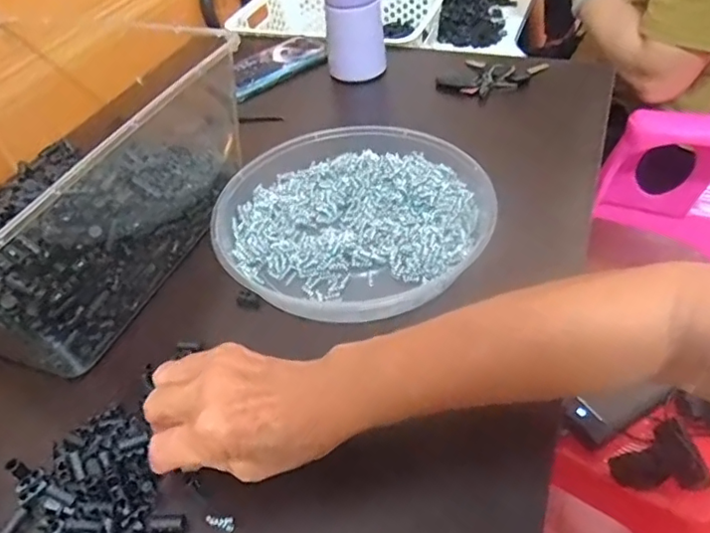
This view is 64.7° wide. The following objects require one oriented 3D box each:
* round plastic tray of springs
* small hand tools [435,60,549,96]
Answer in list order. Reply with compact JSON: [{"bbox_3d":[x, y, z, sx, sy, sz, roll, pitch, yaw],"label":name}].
[{"bbox_3d":[-0.001,-0.046,0.493,0.232,0.033,0.210,-5,45,1],"label":"round plastic tray of springs"},{"bbox_3d":[0.164,-0.229,0.672,0.112,0.017,0.077,13,48,18],"label":"small hand tools"}]

